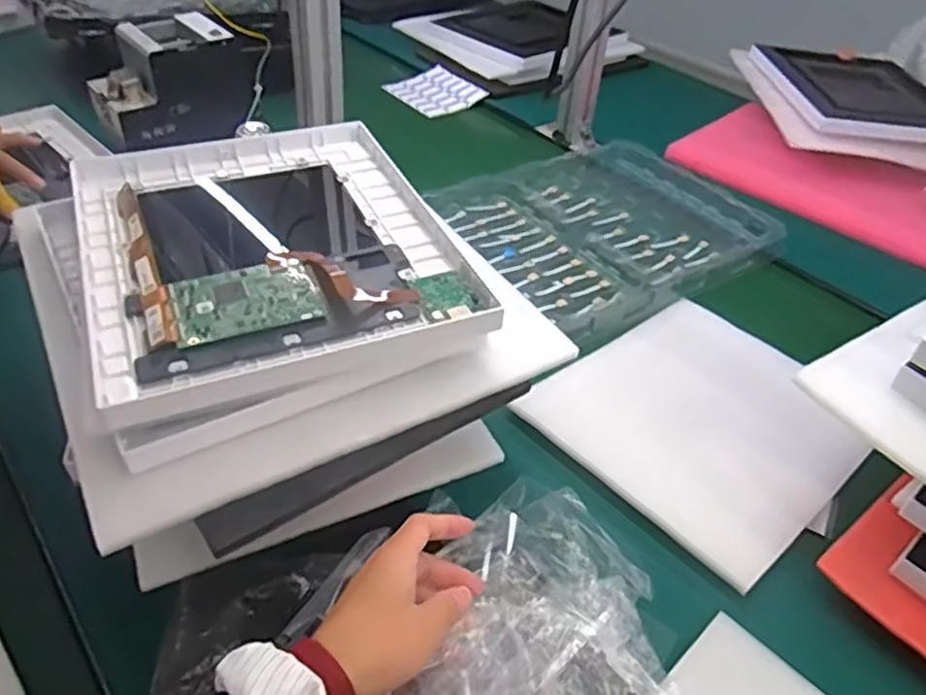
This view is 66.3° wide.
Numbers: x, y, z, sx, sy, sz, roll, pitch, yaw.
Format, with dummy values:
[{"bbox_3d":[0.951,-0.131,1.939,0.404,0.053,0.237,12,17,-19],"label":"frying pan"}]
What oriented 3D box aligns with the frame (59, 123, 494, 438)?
[{"bbox_3d":[-0.149,-0.082,0.543,0.253,0.027,0.302,-14,44,-21],"label":"frame"}]

